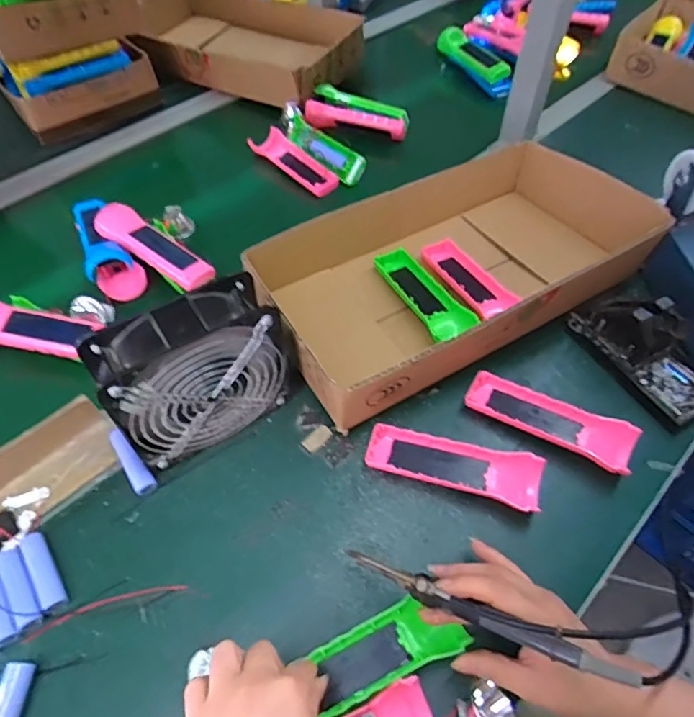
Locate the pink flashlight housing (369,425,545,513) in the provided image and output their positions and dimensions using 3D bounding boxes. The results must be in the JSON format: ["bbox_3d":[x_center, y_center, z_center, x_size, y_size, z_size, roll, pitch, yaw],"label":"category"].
[{"bbox_3d":[0.096,0.099,0.465,0.155,0.028,0.047,12,56,9],"label":"pink flashlight housing"}]

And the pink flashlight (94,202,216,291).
[{"bbox_3d":[-0.231,-0.136,0.605,0.163,0.030,0.046,30,60,20],"label":"pink flashlight"}]

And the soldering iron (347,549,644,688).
[{"bbox_3d":[0.084,0.167,0.340,0.193,0.024,0.014,12,53,31],"label":"soldering iron"}]

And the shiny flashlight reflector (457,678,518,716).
[{"bbox_3d":[0.095,0.243,0.346,0.035,0.027,0.034,-13,55,-9],"label":"shiny flashlight reflector"}]

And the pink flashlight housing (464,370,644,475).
[{"bbox_3d":[0.193,0.058,0.491,0.153,0.026,0.046,27,59,18],"label":"pink flashlight housing"}]

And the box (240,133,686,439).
[{"bbox_3d":[0.114,-0.108,0.574,0.417,0.085,0.240,-27,58,-17],"label":"box"}]

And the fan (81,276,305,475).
[{"bbox_3d":[-0.124,0.014,0.451,0.158,0.153,0.060,-27,59,-18],"label":"fan"}]

